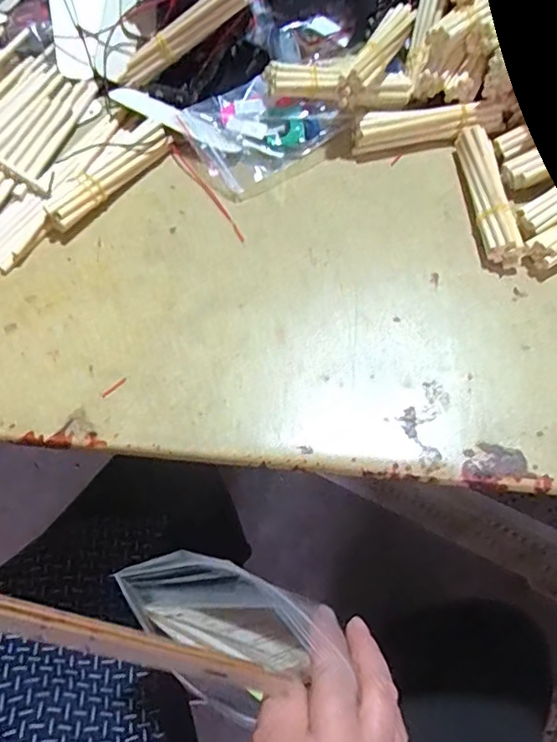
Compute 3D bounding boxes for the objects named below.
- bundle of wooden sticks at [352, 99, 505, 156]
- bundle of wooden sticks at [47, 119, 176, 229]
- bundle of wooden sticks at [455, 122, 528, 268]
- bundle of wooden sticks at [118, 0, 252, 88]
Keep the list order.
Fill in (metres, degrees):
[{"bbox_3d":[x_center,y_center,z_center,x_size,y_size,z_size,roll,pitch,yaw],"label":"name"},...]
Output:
[{"bbox_3d":[0.102,-0.166,0.381,0.100,0.021,0.017,-7,62,-2],"label":"bundle of wooden sticks"},{"bbox_3d":[-0.113,-0.132,0.373,0.019,0.017,0.101,35,68,18],"label":"bundle of wooden sticks"},{"bbox_3d":[0.130,-0.112,0.348,0.021,0.020,0.103,-2,62,0],"label":"bundle of wooden sticks"},{"bbox_3d":[-0.070,-0.244,0.405,0.112,0.018,0.013,-29,66,16],"label":"bundle of wooden sticks"}]

